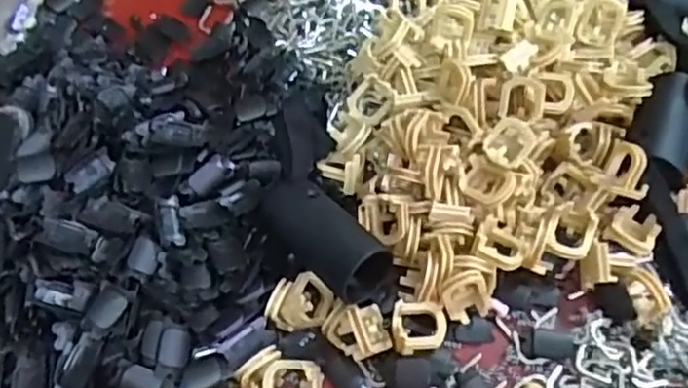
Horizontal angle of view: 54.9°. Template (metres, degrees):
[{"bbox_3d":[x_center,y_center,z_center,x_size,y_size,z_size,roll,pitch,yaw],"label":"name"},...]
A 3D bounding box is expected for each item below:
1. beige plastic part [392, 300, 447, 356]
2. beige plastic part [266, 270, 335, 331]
[{"bbox_3d":[0.035,0.060,0.302,0.025,0.013,0.022,-6,65,-1],"label":"beige plastic part"},{"bbox_3d":[-0.020,0.050,0.307,0.024,0.017,0.028,20,67,10],"label":"beige plastic part"}]

